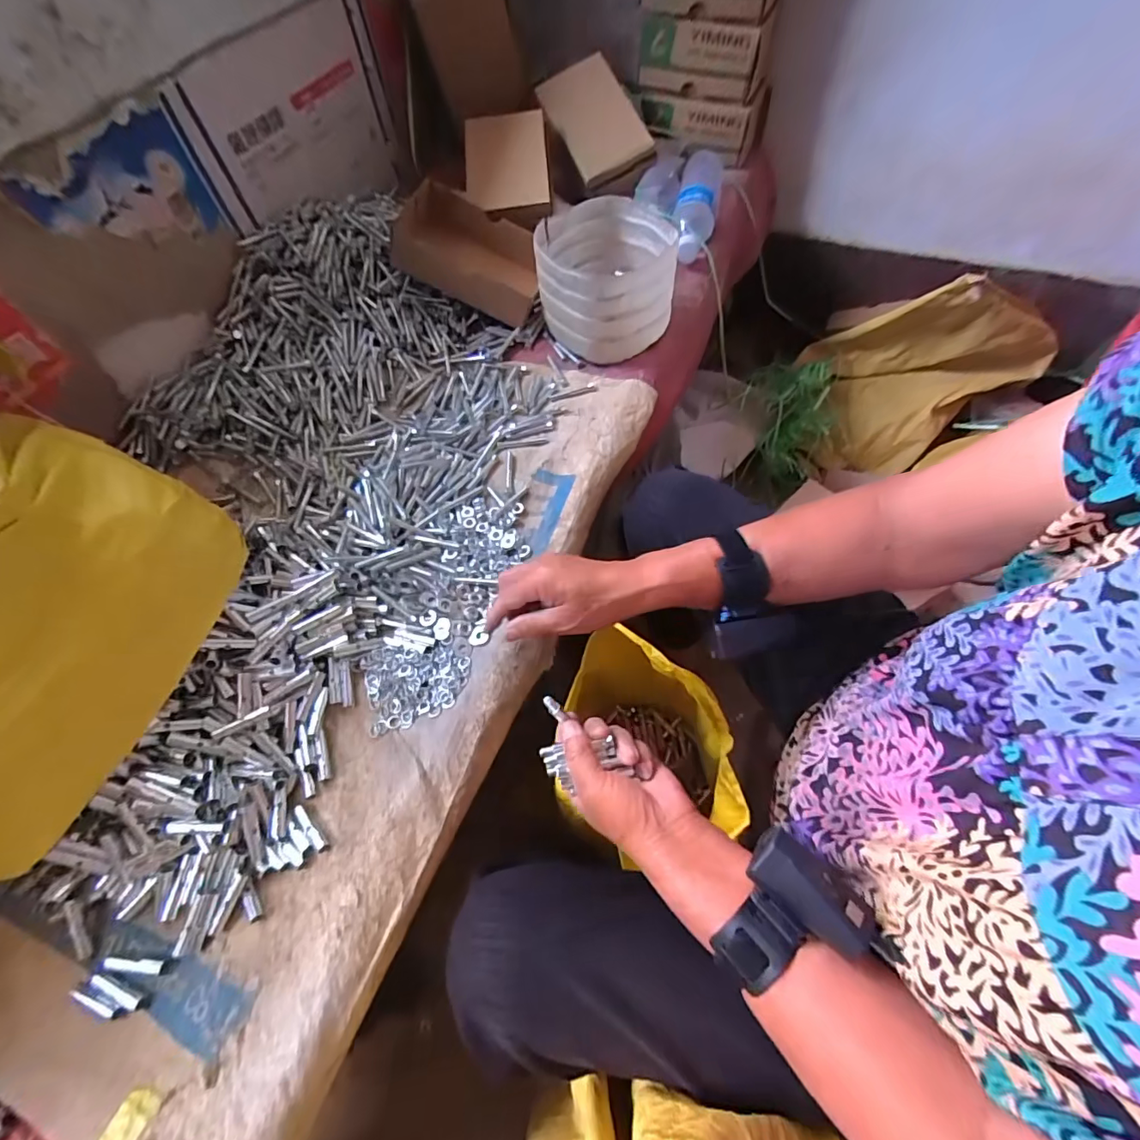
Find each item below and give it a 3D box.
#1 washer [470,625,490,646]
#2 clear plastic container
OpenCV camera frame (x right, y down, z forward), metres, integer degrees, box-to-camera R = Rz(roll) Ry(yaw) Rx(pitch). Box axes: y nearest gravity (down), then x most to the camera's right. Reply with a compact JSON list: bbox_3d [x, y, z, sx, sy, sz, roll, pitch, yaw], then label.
[{"bbox_3d":[-0.086,0.062,0.459,0.018,0.004,0.018,-2,72,5],"label":"washer"},{"bbox_3d":[0.046,-0.365,0.623,0.164,0.116,0.182,0,60,6],"label":"clear plastic container"}]

